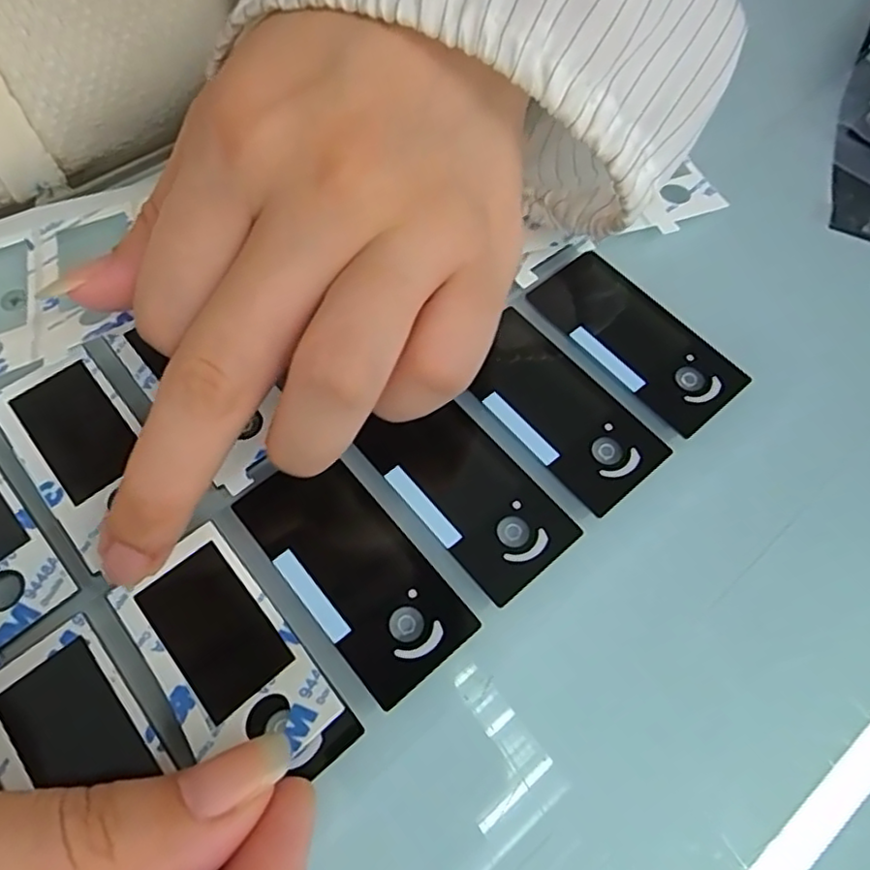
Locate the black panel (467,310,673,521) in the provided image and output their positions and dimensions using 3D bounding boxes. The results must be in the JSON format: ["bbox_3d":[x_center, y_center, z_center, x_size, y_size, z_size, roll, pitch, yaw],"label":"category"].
[{"bbox_3d":[0.032,-0.007,0.163,0.027,0.005,0.055,-38,70,-17],"label":"black panel"}]

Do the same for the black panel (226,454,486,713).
[{"bbox_3d":[-0.019,0.030,0.143,0.027,0.004,0.057,-37,70,-17],"label":"black panel"}]

